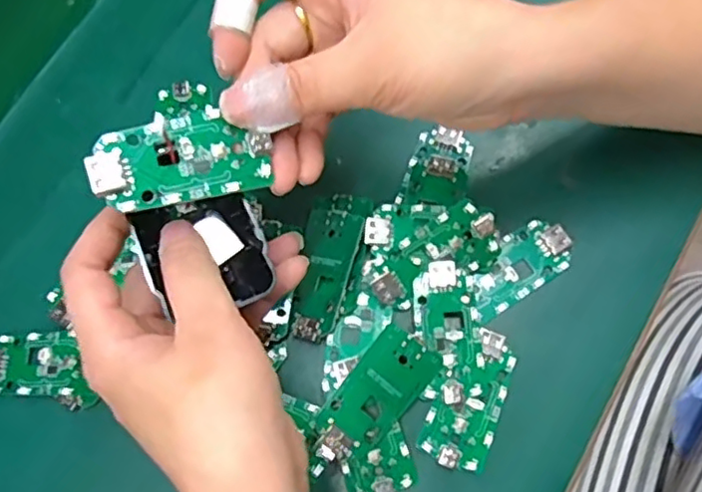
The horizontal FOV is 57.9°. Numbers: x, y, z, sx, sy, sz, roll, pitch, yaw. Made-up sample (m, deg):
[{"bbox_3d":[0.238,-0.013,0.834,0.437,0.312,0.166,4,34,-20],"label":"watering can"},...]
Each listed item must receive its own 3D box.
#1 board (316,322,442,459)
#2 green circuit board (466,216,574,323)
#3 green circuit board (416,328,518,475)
[{"bbox_3d":[0.011,0.069,0.290,0.030,0.004,0.066,39,82,1],"label":"board"},{"bbox_3d":[0.082,0.010,0.312,0.058,0.006,0.028,-33,75,-8],"label":"green circuit board"},{"bbox_3d":[0.056,0.070,0.294,0.030,0.005,0.063,20,75,8],"label":"green circuit board"}]

